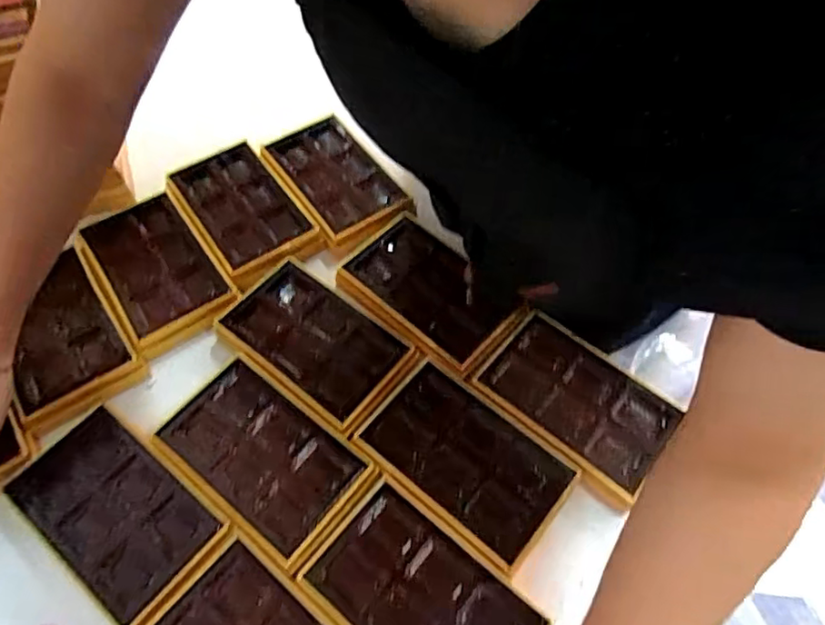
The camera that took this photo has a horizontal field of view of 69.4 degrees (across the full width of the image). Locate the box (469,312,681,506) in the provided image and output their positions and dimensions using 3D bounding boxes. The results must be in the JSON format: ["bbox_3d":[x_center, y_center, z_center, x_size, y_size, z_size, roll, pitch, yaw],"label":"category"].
[{"bbox_3d":[0.142,0.074,0.528,0.162,0.019,0.112,40,65,21],"label":"box"}]

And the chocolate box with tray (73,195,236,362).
[{"bbox_3d":[-0.250,-0.048,0.580,0.100,0.016,0.170,-30,63,-18],"label":"chocolate box with tray"}]

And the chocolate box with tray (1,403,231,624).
[{"bbox_3d":[-0.234,0.160,0.473,0.161,0.031,0.104,34,63,18],"label":"chocolate box with tray"}]

